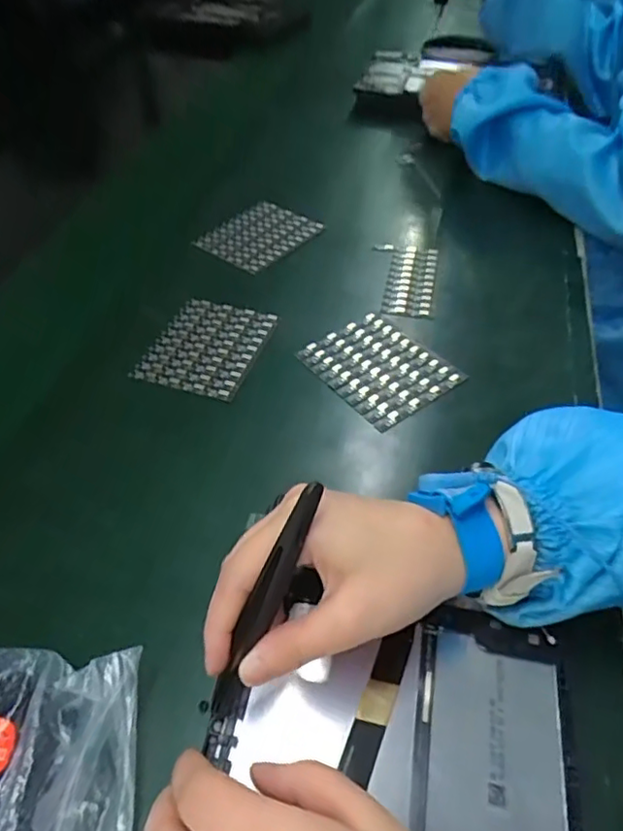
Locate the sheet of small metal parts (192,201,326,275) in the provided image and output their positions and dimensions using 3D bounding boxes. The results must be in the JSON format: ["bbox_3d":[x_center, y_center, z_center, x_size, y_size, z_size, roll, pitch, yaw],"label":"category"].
[{"bbox_3d":[-0.048,-0.168,0.553,0.079,0.005,0.093,33,60,24],"label":"sheet of small metal parts"}]

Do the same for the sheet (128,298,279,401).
[{"bbox_3d":[-0.079,-0.054,0.454,0.078,0.004,0.095,15,52,13],"label":"sheet"}]

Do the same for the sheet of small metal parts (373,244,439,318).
[{"bbox_3d":[0.082,-0.121,0.518,0.054,0.011,0.102,3,47,8],"label":"sheet of small metal parts"}]

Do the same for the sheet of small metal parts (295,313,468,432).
[{"bbox_3d":[0.048,-0.035,0.436,0.080,0.010,0.096,-32,52,-23],"label":"sheet of small metal parts"}]

